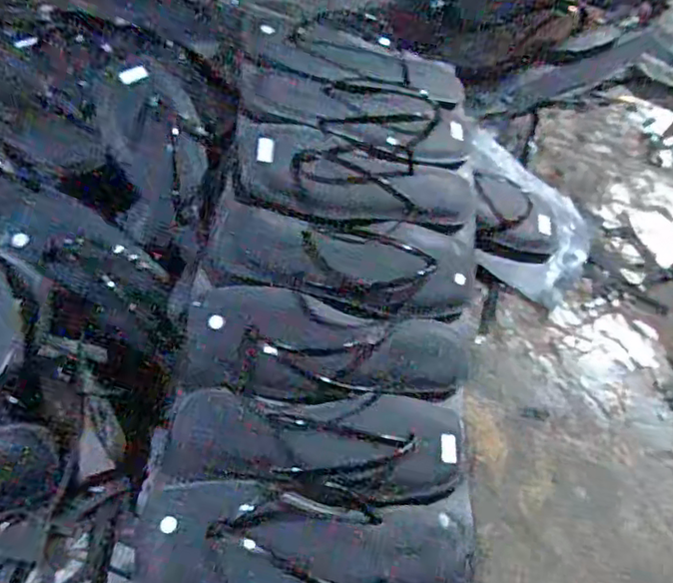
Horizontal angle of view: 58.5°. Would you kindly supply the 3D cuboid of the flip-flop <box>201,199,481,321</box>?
[{"bbox_3d":[0.016,-0.028,0.600,0.274,0.033,0.092,7,58,-16],"label":"flip-flop"}]

